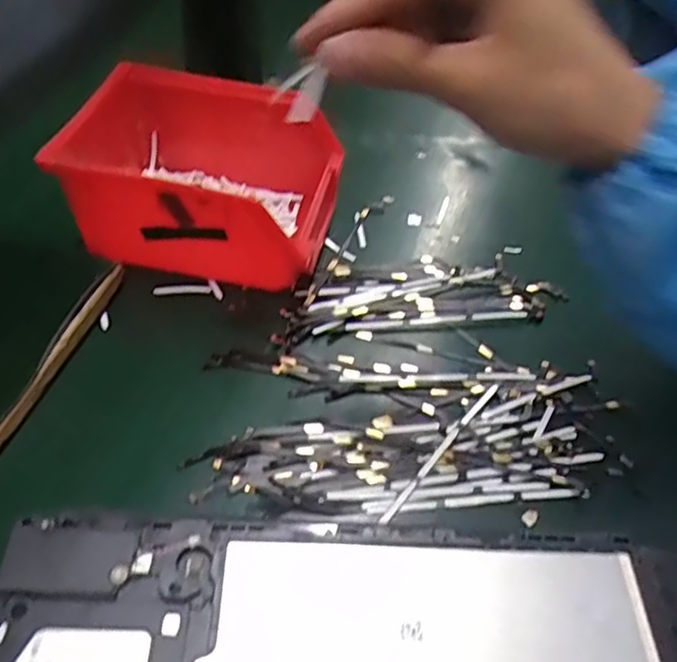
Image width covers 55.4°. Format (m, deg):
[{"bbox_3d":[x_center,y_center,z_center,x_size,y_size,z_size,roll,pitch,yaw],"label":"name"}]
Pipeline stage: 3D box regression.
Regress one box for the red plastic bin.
[{"bbox_3d":[-0.082,-0.087,0.377,0.152,0.070,0.104,11,49,4],"label":"red plastic bin"}]

